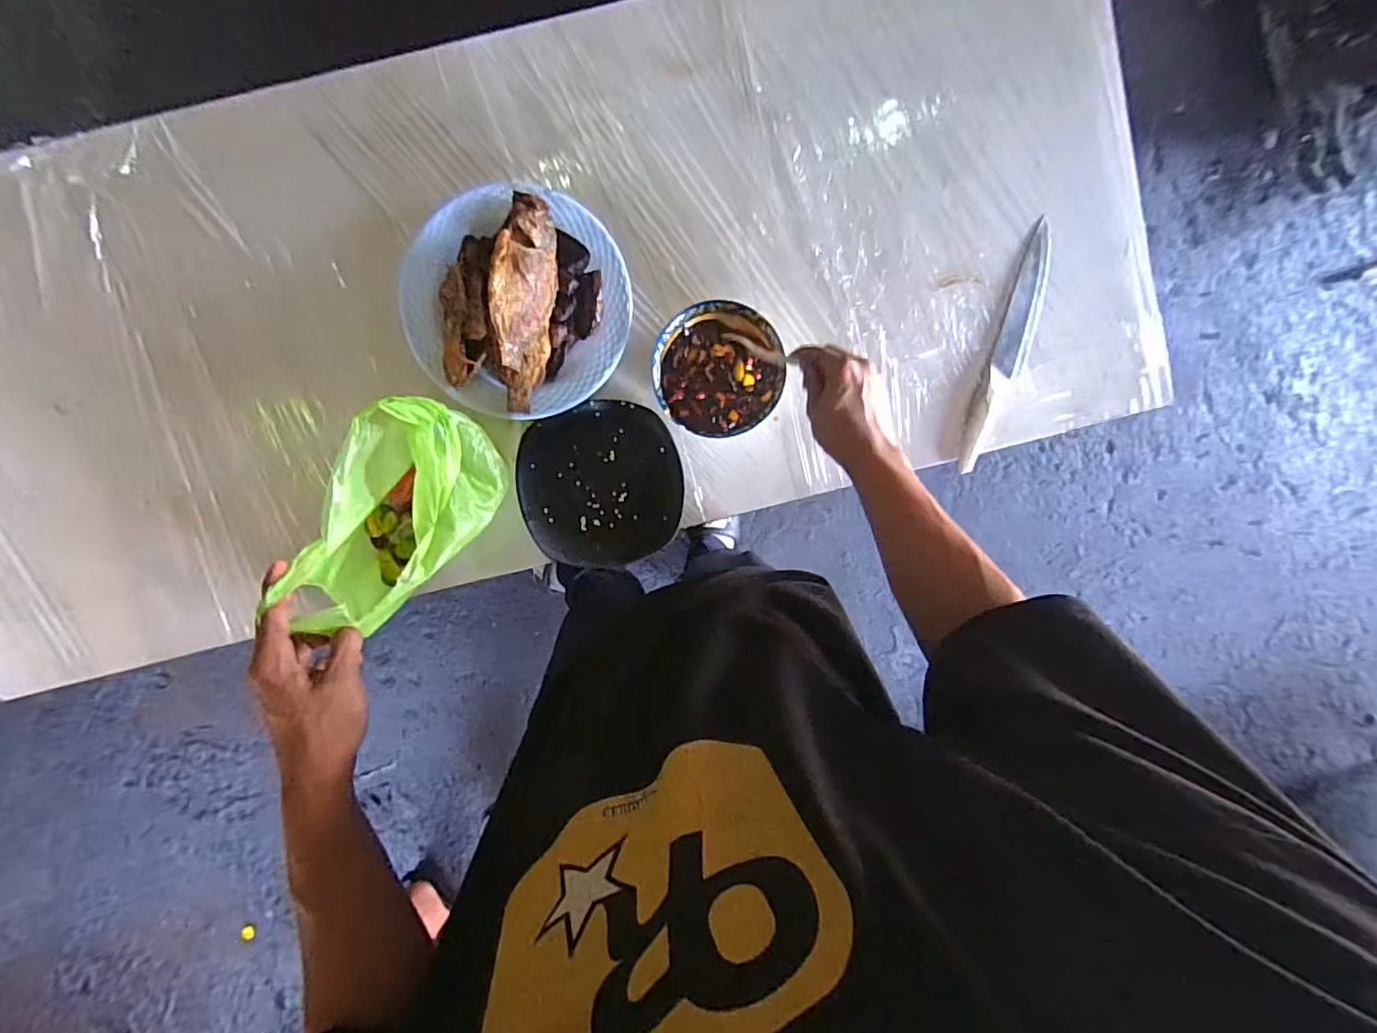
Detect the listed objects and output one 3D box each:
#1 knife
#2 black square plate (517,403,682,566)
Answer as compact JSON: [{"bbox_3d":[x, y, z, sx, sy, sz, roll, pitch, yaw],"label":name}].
[{"bbox_3d":[0.390,-0.201,0.712,0.040,0.016,0.302,16,96,-4],"label":"knife"},{"bbox_3d":[-0.105,-0.035,0.707,0.185,0.028,0.188,-15,97,-1],"label":"black square plate"}]

